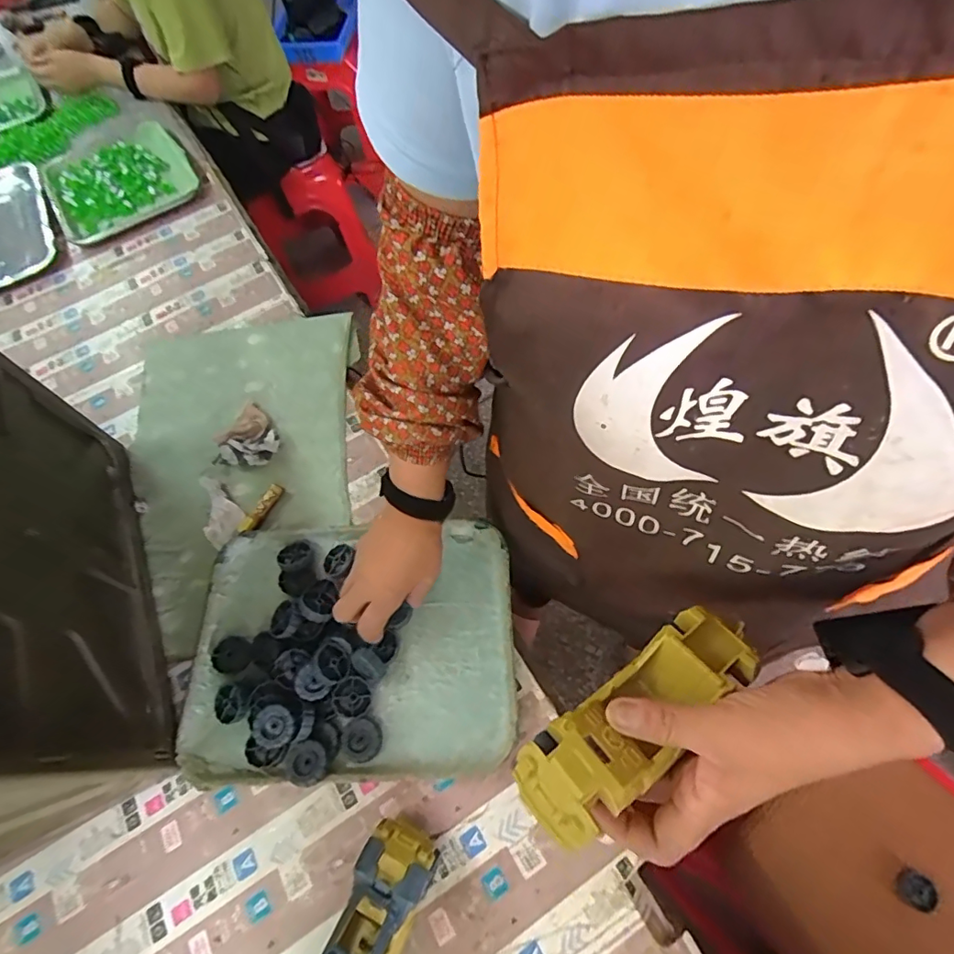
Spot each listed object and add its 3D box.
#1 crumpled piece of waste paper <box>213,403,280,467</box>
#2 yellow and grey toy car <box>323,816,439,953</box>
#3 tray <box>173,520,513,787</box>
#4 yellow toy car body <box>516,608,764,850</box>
[{"bbox_3d":[-0.313,-0.052,0.688,0.080,0.027,0.085,-34,67,-12],"label":"crumpled piece of waste paper"},{"bbox_3d":[-0.094,0.383,0.415,0.055,0.086,0.177,20,67,12],"label":"yellow and grey toy car"},{"bbox_3d":[-0.137,0.171,0.543,0.342,0.041,0.249,-4,64,2],"label":"tray"},{"bbox_3d":[0.093,0.143,0.309,0.155,0.047,0.055,-33,67,-22],"label":"yellow toy car body"}]

